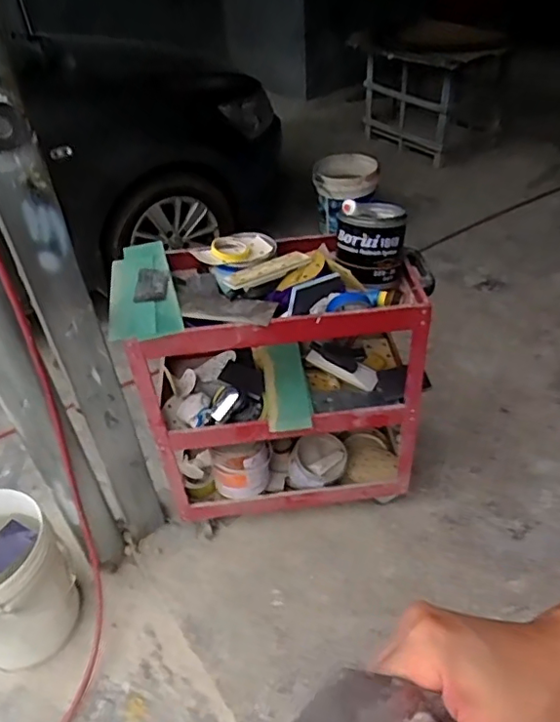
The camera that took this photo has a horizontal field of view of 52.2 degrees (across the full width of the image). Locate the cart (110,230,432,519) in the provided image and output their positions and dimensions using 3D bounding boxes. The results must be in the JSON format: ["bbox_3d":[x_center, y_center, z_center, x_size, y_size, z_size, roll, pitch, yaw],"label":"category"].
[{"bbox_3d":[-0.007,0.050,1.510,0.702,0.695,0.349,-6,41,-1],"label":"cart"}]

